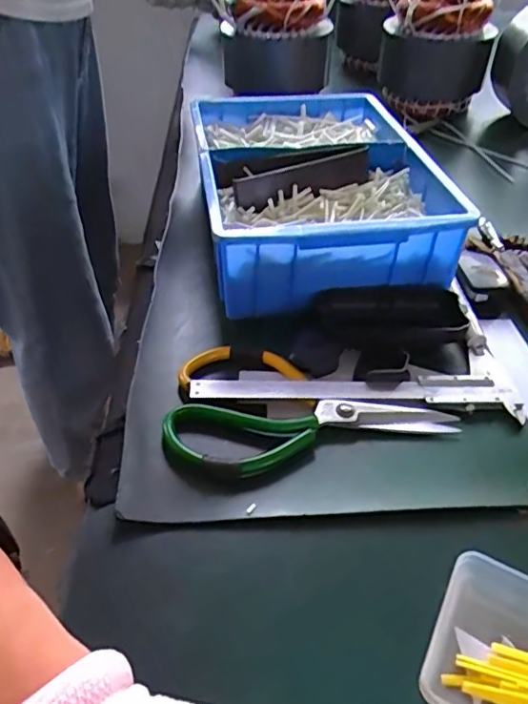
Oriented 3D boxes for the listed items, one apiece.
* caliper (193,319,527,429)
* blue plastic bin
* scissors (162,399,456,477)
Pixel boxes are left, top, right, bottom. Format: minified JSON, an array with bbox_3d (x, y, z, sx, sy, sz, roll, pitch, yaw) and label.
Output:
[{"bbox_3d":[0.067,0.009,0.409,0.225,0.013,0.079,2,43,3],"label":"caliper"},{"bbox_3d":[0.043,-0.163,0.541,0.196,0.076,0.293,-6,43,-6],"label":"blue plastic bin"},{"bbox_3d":[0.032,0.054,0.364,0.192,0.010,0.054,-3,43,-2],"label":"scissors"}]

